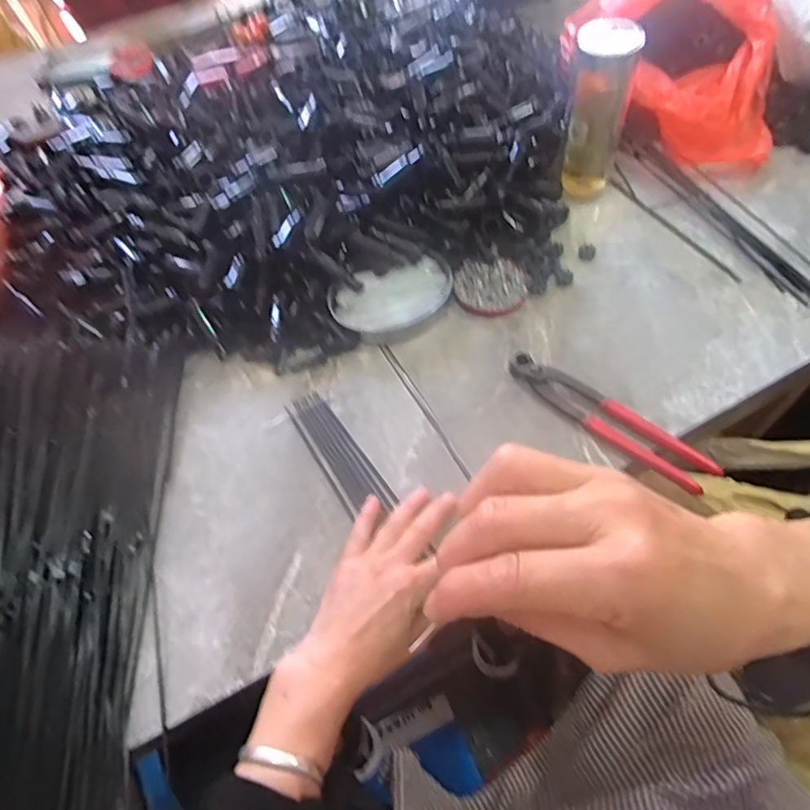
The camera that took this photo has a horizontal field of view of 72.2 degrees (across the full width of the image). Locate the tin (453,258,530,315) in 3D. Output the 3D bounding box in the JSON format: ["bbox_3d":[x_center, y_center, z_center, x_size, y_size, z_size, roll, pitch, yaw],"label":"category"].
[{"bbox_3d":[0.093,-0.130,0.603,0.078,0.014,0.071,-2,56,4],"label":"tin"}]

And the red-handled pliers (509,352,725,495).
[{"bbox_3d":[0.183,0.010,0.509,0.197,0.017,0.038,38,67,25],"label":"red-handled pliers"}]

